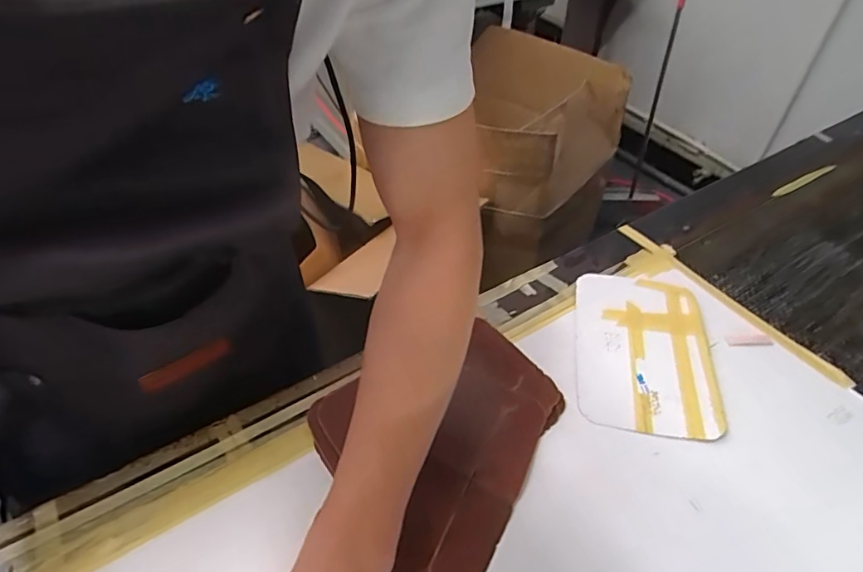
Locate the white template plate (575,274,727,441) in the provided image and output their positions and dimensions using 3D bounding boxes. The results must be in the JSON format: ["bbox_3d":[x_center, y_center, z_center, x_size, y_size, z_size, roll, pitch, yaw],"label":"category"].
[{"bbox_3d":[0.218,0.064,0.540,0.131,0.010,0.193,8,46,6],"label":"white template plate"}]

